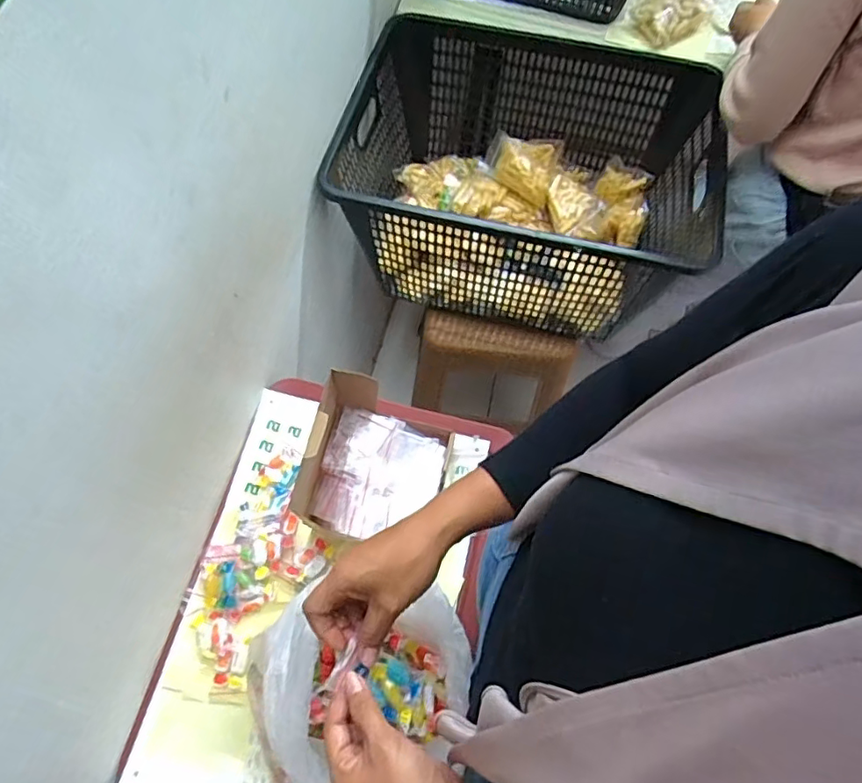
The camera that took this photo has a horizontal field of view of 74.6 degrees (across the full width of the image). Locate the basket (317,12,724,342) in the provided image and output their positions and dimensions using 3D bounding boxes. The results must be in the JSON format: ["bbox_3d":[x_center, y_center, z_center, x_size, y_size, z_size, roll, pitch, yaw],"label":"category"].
[{"bbox_3d":[0.151,-0.349,0.962,0.560,0.271,0.419,15,68,5],"label":"basket"}]

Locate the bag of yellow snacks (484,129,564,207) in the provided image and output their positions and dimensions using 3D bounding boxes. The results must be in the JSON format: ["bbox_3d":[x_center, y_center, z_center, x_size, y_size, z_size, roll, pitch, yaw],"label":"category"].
[{"bbox_3d":[0.168,-0.421,1.051,0.132,0.060,0.108,12,68,4],"label":"bag of yellow snacks"}]

